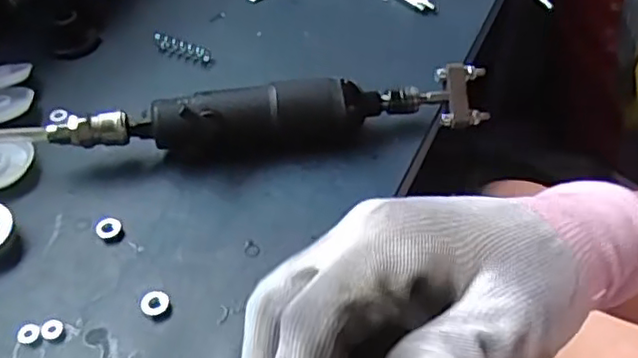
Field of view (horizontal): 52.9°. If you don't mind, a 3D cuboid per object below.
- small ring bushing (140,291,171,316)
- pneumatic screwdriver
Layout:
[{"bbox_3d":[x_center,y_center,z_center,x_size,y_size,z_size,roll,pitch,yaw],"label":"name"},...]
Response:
[{"bbox_3d":[-0.089,0.068,0.348,0.015,0.005,0.015,-9,47,-9],"label":"small ring bushing"},{"bbox_3d":[-0.026,-0.041,0.431,0.285,0.045,0.034,-7,46,-7],"label":"pneumatic screwdriver"}]

